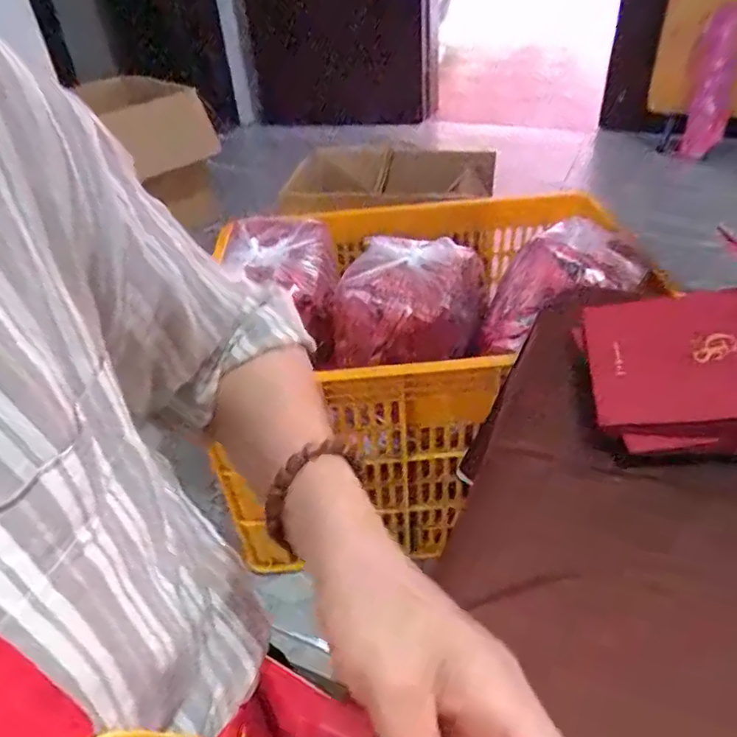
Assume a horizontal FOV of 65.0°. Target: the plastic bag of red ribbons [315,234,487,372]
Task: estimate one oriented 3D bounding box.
[{"bbox_3d":[0.059,-0.093,0.797,0.192,0.119,0.168,5,40,11],"label":"plastic bag of red ribbons"}]

